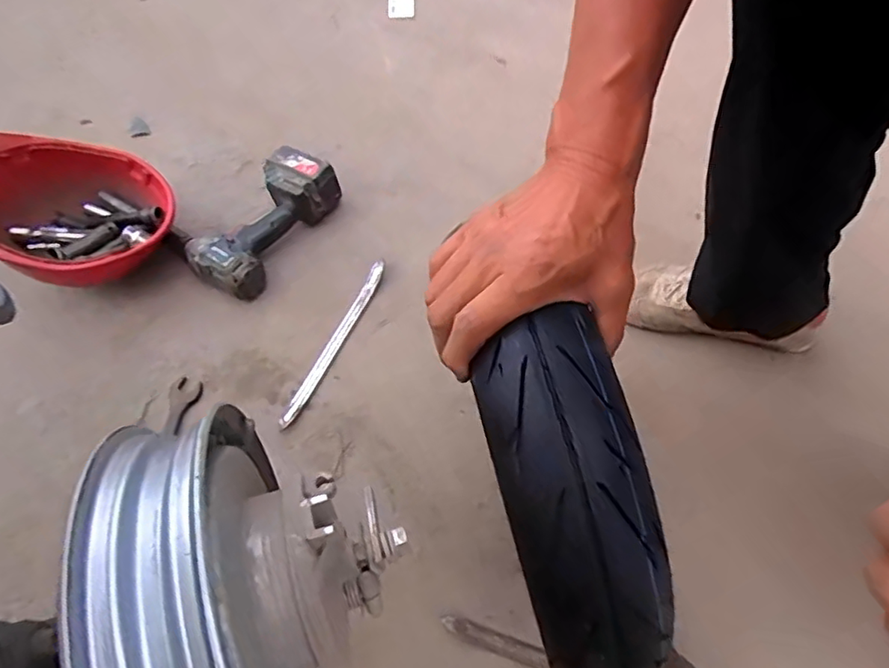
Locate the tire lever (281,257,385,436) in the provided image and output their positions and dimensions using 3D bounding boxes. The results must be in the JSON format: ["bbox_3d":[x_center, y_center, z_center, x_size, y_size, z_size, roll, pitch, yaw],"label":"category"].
[{"bbox_3d":[-0.149,0.008,0.792,0.021,0.014,0.282,20,60,15],"label":"tire lever"}]

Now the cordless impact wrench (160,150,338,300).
[{"bbox_3d":[-0.289,-0.175,0.876,0.148,0.086,0.234,25,62,18],"label":"cordless impact wrench"}]

